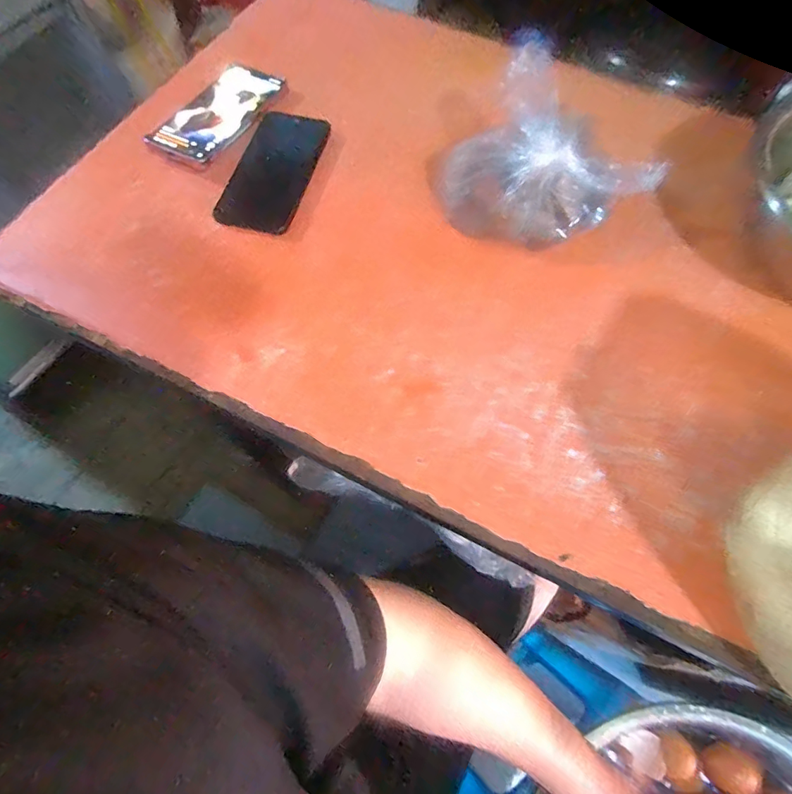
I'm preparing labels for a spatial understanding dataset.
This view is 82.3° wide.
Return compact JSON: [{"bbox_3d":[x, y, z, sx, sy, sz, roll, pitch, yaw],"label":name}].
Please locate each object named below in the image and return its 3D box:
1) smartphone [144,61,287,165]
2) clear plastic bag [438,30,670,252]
[{"bbox_3d":[-0.197,-0.318,0.501,0.083,0.008,0.157,27,69,10],"label":"smartphone"},{"bbox_3d":[0.138,-0.211,0.422,0.166,0.094,0.144,40,72,15],"label":"clear plastic bag"}]

